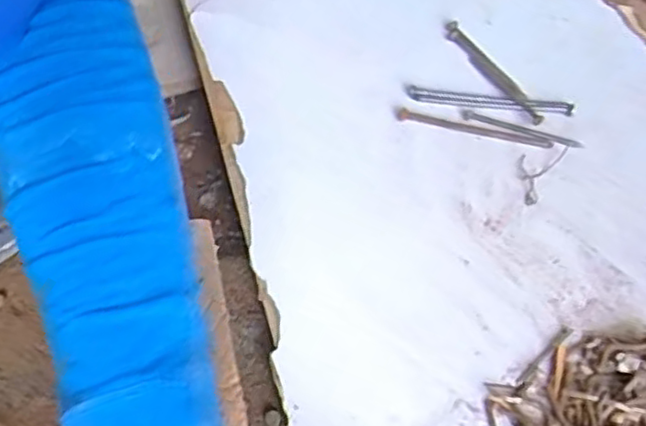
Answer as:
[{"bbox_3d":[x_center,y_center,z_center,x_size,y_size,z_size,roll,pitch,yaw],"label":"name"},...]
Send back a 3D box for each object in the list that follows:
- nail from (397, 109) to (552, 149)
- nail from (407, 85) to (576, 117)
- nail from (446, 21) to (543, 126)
[{"bbox_3d":[0.096,-0.054,0.429,0.097,0.004,0.009,14,57,12],"label":"nail"},{"bbox_3d":[0.110,-0.073,0.439,0.106,0.004,0.010,9,56,9],"label":"nail"},{"bbox_3d":[0.116,-0.096,0.453,0.013,0.008,0.105,-25,58,-14],"label":"nail"}]

